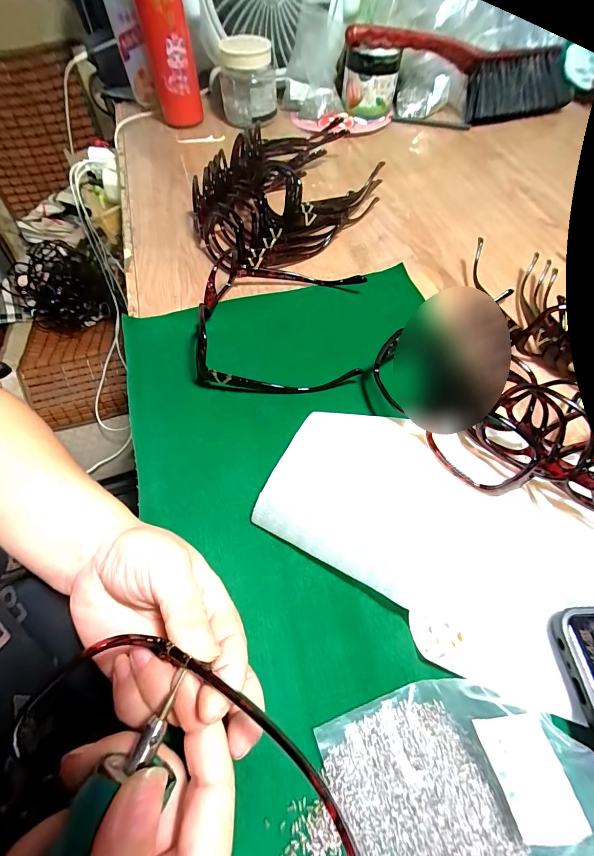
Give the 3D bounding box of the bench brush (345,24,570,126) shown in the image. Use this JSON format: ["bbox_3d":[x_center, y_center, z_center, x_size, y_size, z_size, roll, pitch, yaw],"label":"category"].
[{"bbox_3d":[0.251,-0.574,0.546,0.345,0.100,0.076,4,61,2],"label":"bench brush"}]

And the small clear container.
[{"bbox_3d":[-0.079,-0.558,0.540,0.089,0.084,0.101,-7,61,-4],"label":"small clear container"}]

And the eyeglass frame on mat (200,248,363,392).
[{"bbox_3d":[-0.016,-0.108,0.309,0.156,0.049,0.150,3,61,1],"label":"eyeglass frame on mat"}]

